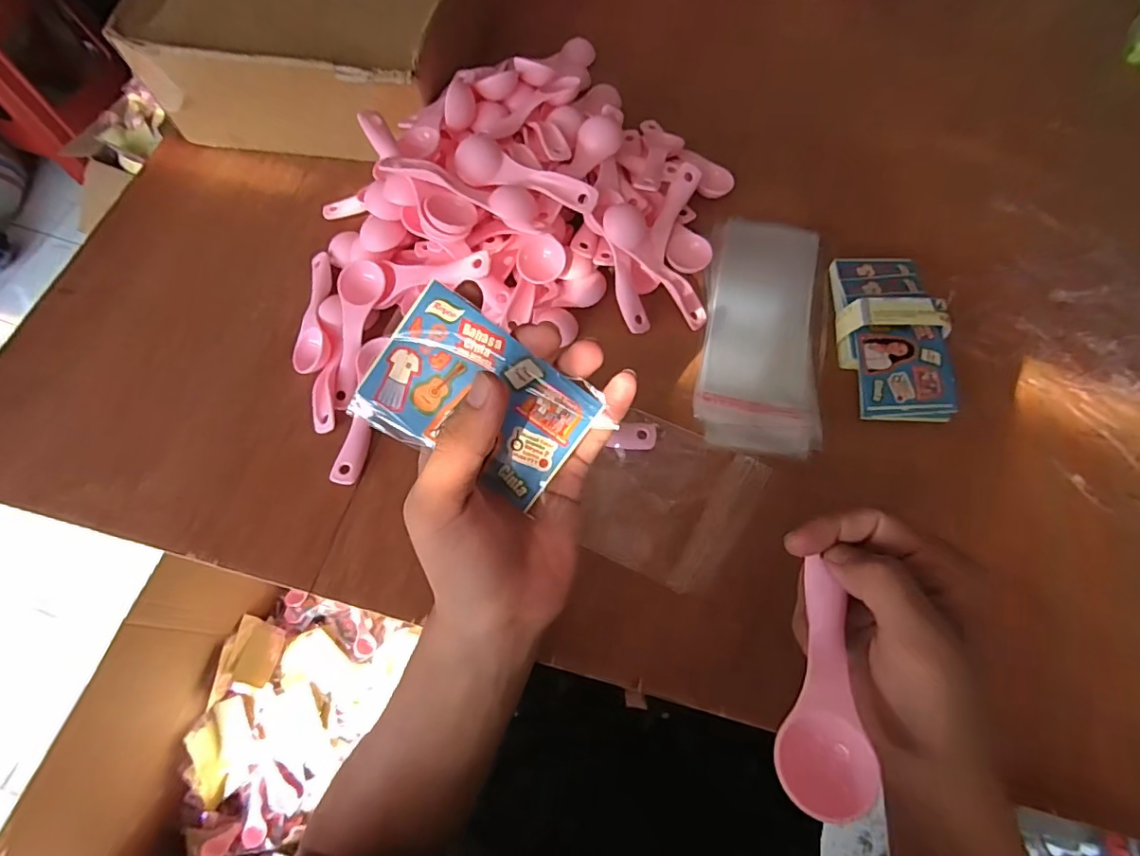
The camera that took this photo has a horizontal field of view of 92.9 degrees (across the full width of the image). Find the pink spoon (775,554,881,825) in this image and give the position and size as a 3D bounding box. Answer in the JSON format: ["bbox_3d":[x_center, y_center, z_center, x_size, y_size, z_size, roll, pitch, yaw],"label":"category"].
[{"bbox_3d":[0.104,0.103,0.223,0.032,0.011,0.096,12,60,6],"label":"pink spoon"}]

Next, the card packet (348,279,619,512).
[{"bbox_3d":[-0.039,-0.010,0.231,0.088,0.005,0.064,34,97,-3],"label":"card packet"}]

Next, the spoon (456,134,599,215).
[{"bbox_3d":[-0.030,-0.180,0.386,0.104,0.017,0.032,20,68,9],"label":"spoon"}]

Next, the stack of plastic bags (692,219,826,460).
[{"bbox_3d":[0.147,-0.078,0.412,0.084,0.008,0.199,11,67,6],"label":"stack of plastic bags"}]

